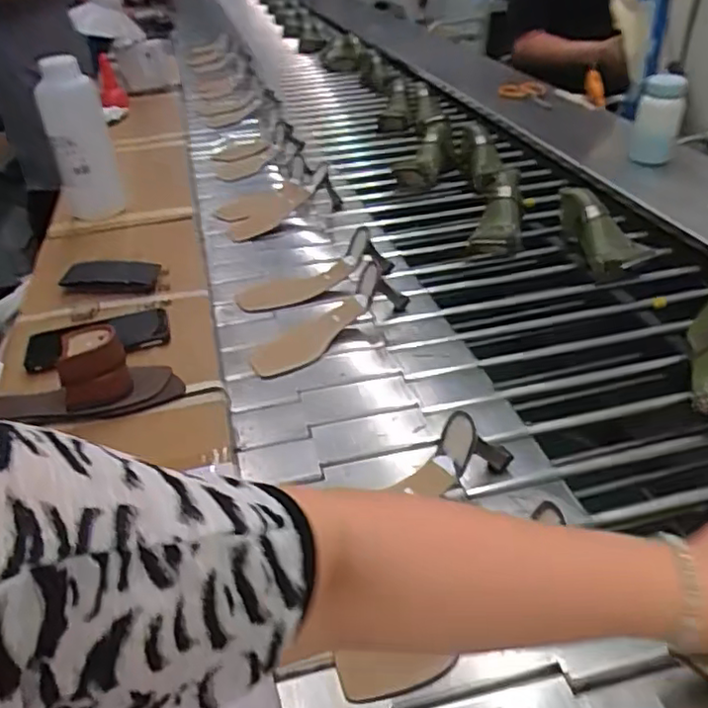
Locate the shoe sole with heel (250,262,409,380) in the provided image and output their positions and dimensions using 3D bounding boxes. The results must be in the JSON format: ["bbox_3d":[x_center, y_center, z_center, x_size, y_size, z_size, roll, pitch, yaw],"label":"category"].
[{"bbox_3d":[-0.040,-0.055,0.865,0.245,0.064,0.086,-30,42,-33],"label":"shoe sole with heel"}]

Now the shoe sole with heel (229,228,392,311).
[{"bbox_3d":[-0.057,-0.122,0.963,0.248,0.070,0.087,-11,35,-10],"label":"shoe sole with heel"}]

